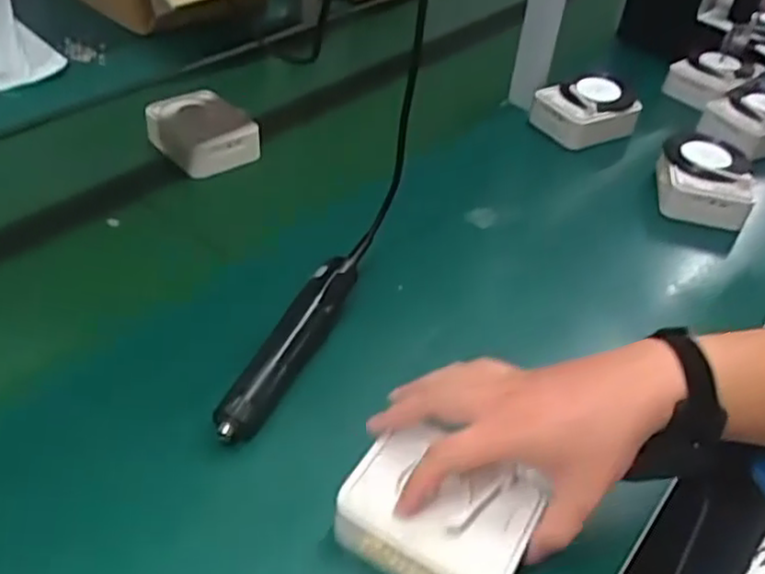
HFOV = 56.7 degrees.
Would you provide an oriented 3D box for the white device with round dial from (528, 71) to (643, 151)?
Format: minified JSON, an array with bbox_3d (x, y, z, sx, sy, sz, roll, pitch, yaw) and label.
[{"bbox_3d":[0.272,-0.241,0.955,0.117,0.061,0.099,-19,47,-27],"label":"white device with round dial"}]

